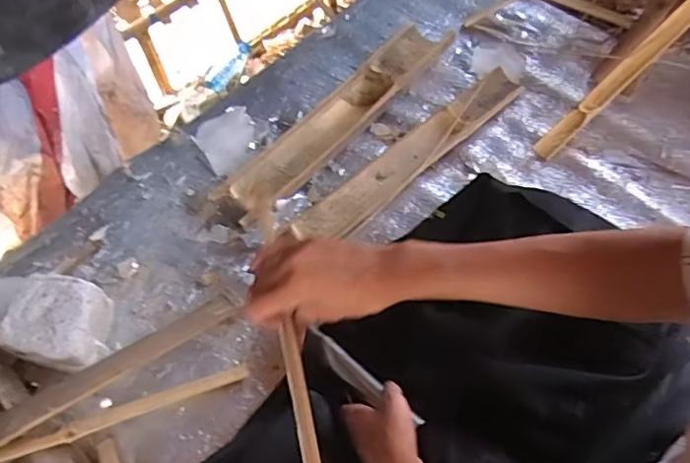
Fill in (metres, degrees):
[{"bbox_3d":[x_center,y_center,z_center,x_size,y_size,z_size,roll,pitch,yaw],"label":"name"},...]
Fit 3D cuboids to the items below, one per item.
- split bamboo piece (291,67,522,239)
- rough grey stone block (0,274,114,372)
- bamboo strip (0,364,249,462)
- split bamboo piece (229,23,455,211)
[{"bbox_3d":[0.122,-0.136,0.929,0.478,0.033,0.077,-38,63,-18],"label":"split bamboo piece"},{"bbox_3d":[-0.401,0.131,0.783,0.136,0.075,0.119,12,60,12],"label":"rough grey stone block"},{"bbox_3d":[-0.295,0.236,0.699,0.353,0.013,0.020,-15,57,-23],"label":"bamboo strip"},{"bbox_3d":[-0.004,-0.205,0.974,0.108,0.049,0.504,37,68,24],"label":"split bamboo piece"}]

